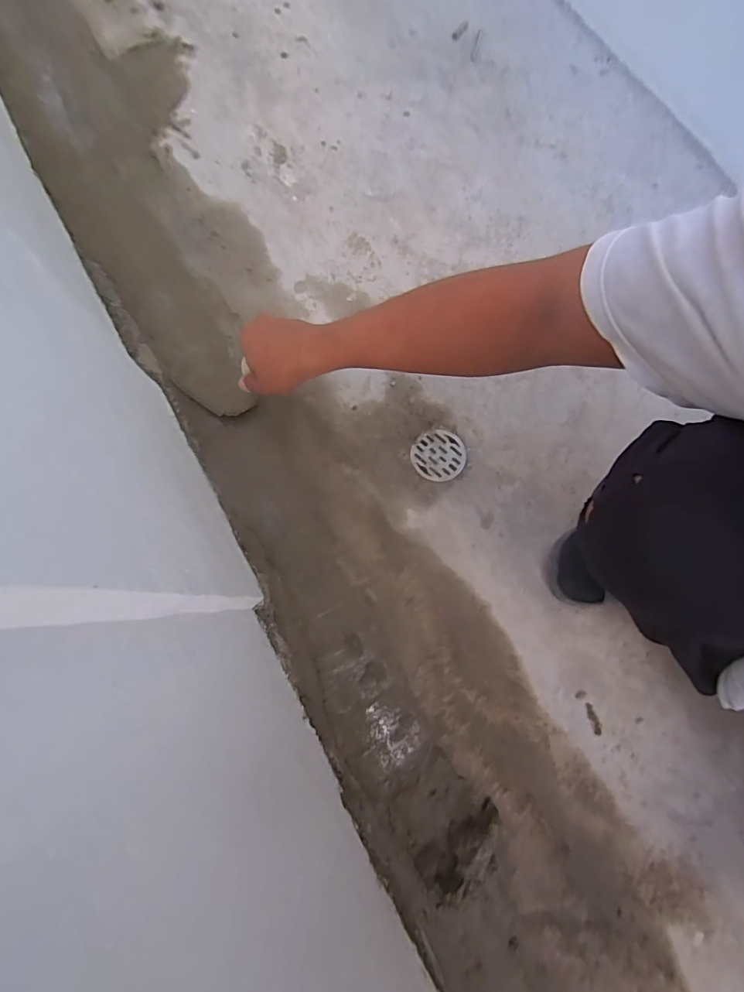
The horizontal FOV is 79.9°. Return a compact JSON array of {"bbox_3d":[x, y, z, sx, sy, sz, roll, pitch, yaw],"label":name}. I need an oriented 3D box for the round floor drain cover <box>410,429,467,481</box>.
[{"bbox_3d":[0.093,-0.057,0.622,0.075,0.005,0.074,0,77,-1],"label":"round floor drain cover"}]

